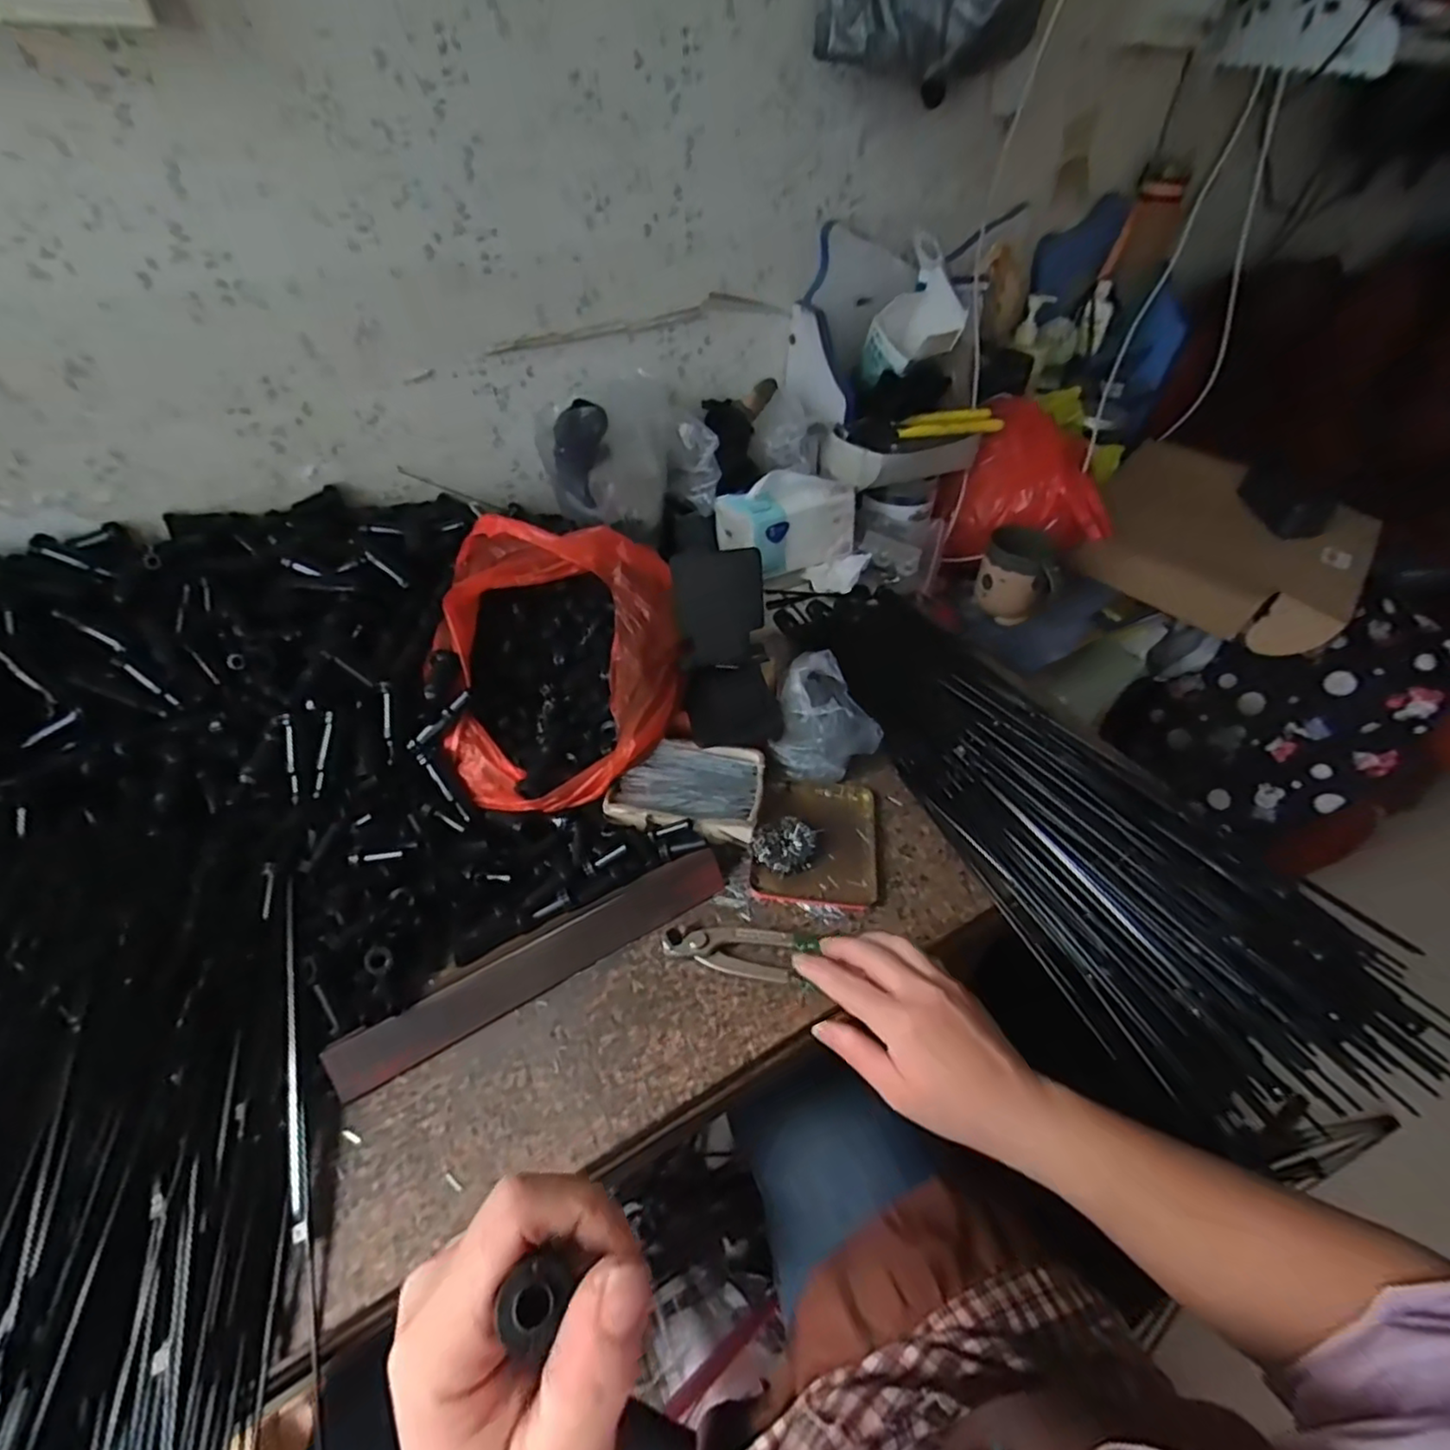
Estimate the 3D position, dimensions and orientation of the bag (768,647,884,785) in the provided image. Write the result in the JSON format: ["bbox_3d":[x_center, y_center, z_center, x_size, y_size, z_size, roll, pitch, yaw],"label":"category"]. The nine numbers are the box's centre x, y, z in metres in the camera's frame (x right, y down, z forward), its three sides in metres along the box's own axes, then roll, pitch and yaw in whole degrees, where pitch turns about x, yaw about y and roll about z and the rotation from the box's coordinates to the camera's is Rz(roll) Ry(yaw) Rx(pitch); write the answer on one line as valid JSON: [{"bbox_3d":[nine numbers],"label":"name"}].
[{"bbox_3d":[0.091,-0.008,0.616,0.099,0.059,0.117,-1,47,-3],"label":"bag"}]

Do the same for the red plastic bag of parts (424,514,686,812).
[{"bbox_3d":[-0.146,-0.068,0.561,0.213,0.123,0.204,4,47,2],"label":"red plastic bag of parts"}]

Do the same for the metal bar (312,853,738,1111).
[{"bbox_3d":[-0.124,0.165,0.461,0.278,0.012,0.036,-24,88,-26],"label":"metal bar"}]

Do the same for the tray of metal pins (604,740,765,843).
[{"bbox_3d":[-0.032,0.054,0.560,0.123,0.022,0.087,4,47,2],"label":"tray of metal pins"}]

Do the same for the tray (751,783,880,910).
[{"bbox_3d":[0.077,0.096,0.550,0.098,0.013,0.121,6,47,4],"label":"tray"}]

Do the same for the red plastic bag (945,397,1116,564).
[{"bbox_3d":[0.382,-0.290,0.823,0.191,0.148,0.108,17,48,14],"label":"red plastic bag"}]

